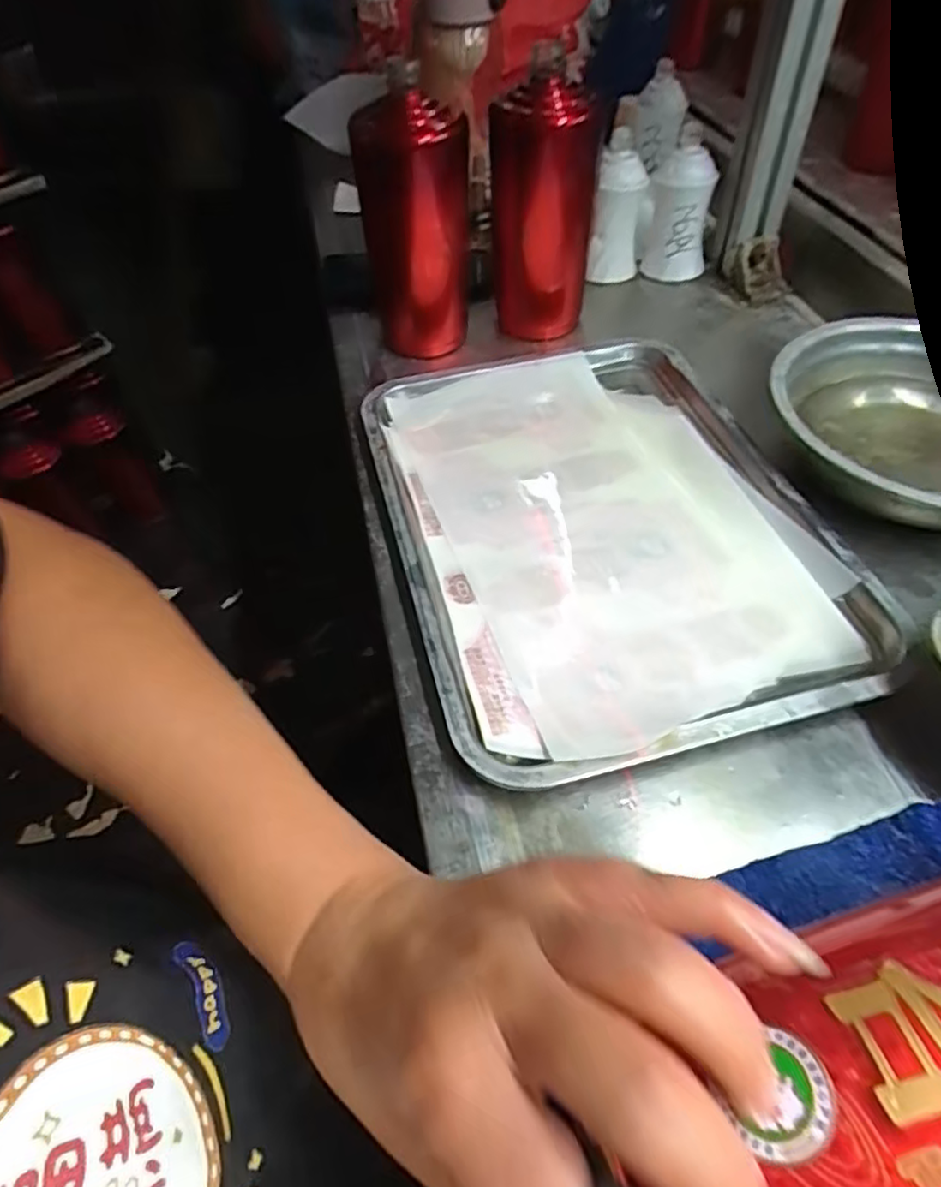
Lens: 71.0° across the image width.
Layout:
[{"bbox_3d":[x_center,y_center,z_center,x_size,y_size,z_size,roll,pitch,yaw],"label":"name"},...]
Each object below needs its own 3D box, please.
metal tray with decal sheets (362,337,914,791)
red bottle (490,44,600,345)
[{"bbox_3d":[0.080,-0.056,0.432,0.259,0.019,0.341,-12,50,-9],"label":"metal tray with decal sheets"},{"bbox_3d":[0.056,-0.321,0.541,0.080,0.172,0.083,-10,50,-7],"label":"red bottle"}]

